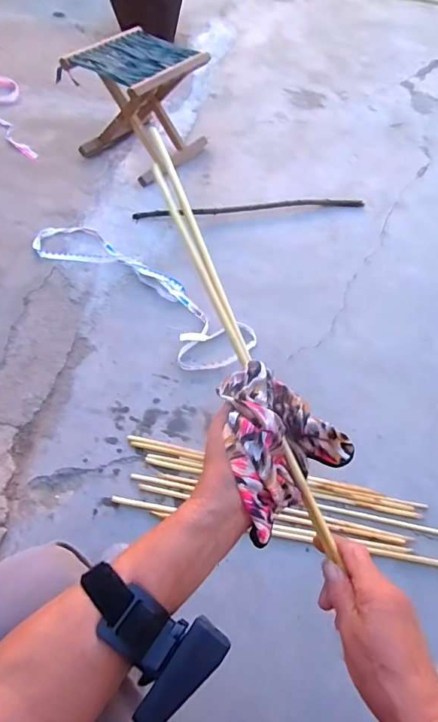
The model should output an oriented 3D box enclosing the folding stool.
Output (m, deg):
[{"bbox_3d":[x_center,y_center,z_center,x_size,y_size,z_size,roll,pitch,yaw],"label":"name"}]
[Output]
[{"bbox_3d":[-0.226,-0.753,1.305,0.295,0.274,0.290,29,60,16],"label":"folding stool"}]

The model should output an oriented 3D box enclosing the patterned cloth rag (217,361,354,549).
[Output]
[{"bbox_3d":[0.049,0.062,0.363,0.123,0.043,0.121,-31,95,-42],"label":"patterned cloth rag"}]

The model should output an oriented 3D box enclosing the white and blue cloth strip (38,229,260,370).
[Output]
[{"bbox_3d":[-0.208,-0.172,1.075,0.646,0.028,0.177,35,64,17],"label":"white and blue cloth strip"}]

